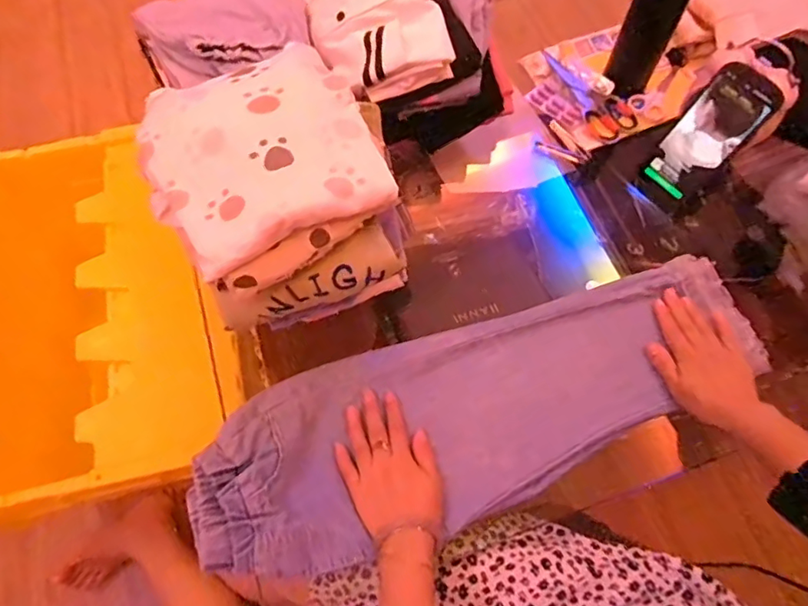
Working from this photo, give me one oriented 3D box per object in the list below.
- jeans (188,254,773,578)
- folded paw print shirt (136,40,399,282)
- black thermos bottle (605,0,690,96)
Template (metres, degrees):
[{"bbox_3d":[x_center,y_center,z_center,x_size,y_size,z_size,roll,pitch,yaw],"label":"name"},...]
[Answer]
[{"bbox_3d":[0.087,0.108,0.578,0.598,0.061,0.192,-19,67,-12],"label":"jeans"},{"bbox_3d":[-0.123,-0.130,0.458,0.183,0.031,0.195,-25,68,-10],"label":"folded paw print shirt"},{"bbox_3d":[0.319,-0.363,0.684,0.060,0.198,0.059,35,71,15],"label":"black thermos bottle"}]

